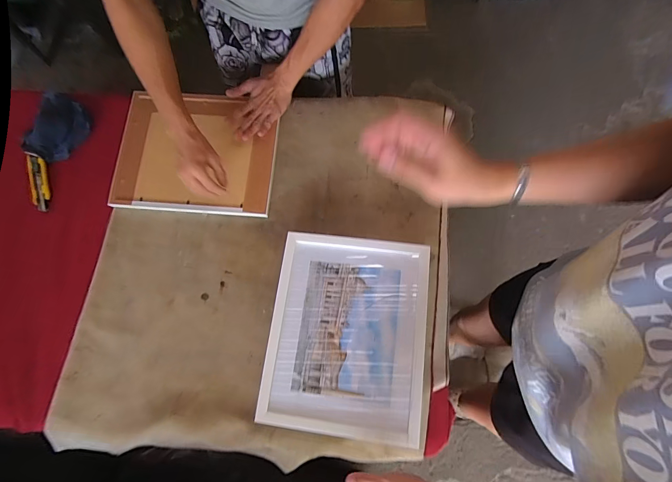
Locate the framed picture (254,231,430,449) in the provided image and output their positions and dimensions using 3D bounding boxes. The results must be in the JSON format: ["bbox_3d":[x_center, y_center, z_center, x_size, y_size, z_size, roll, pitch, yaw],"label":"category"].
[{"bbox_3d":[0.022,0.157,0.616,0.266,0.051,0.322,7,74,3],"label":"framed picture"}]

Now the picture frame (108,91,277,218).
[{"bbox_3d":[-0.289,-0.186,0.726,0.317,0.030,0.256,4,80,2],"label":"picture frame"}]

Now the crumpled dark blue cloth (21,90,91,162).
[{"bbox_3d":[-0.600,-0.244,0.752,0.123,0.045,0.145,22,75,7],"label":"crumpled dark blue cloth"}]

